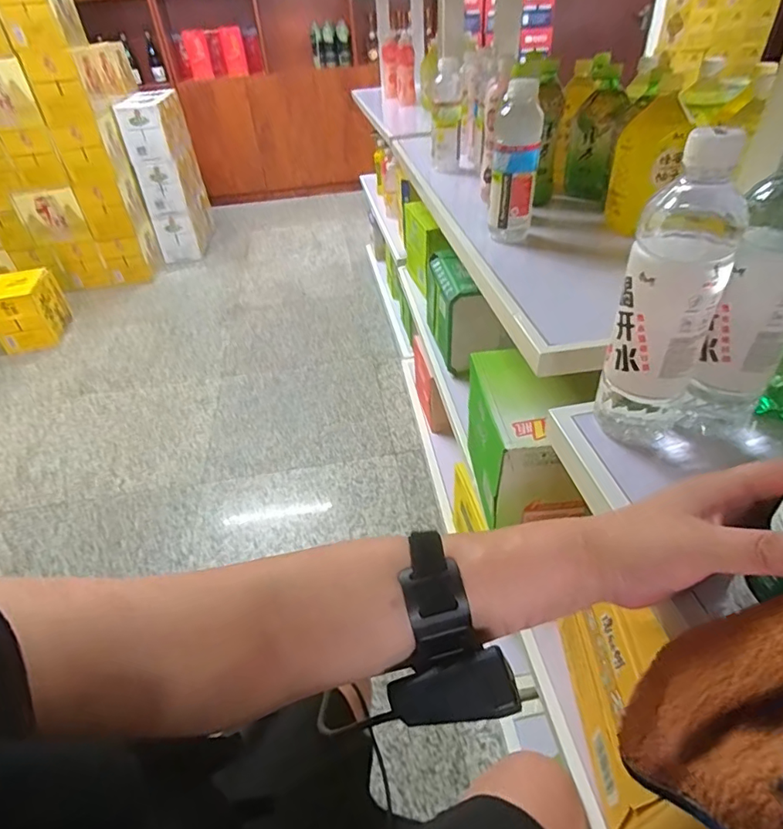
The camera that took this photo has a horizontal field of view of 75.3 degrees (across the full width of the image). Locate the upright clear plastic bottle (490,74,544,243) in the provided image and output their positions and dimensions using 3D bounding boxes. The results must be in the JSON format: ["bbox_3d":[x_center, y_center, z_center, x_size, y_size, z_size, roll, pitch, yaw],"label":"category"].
[{"bbox_3d":[0.181,-0.362,0.743,0.063,0.208,0.056,5,40,11],"label":"upright clear plastic bottle"}]

